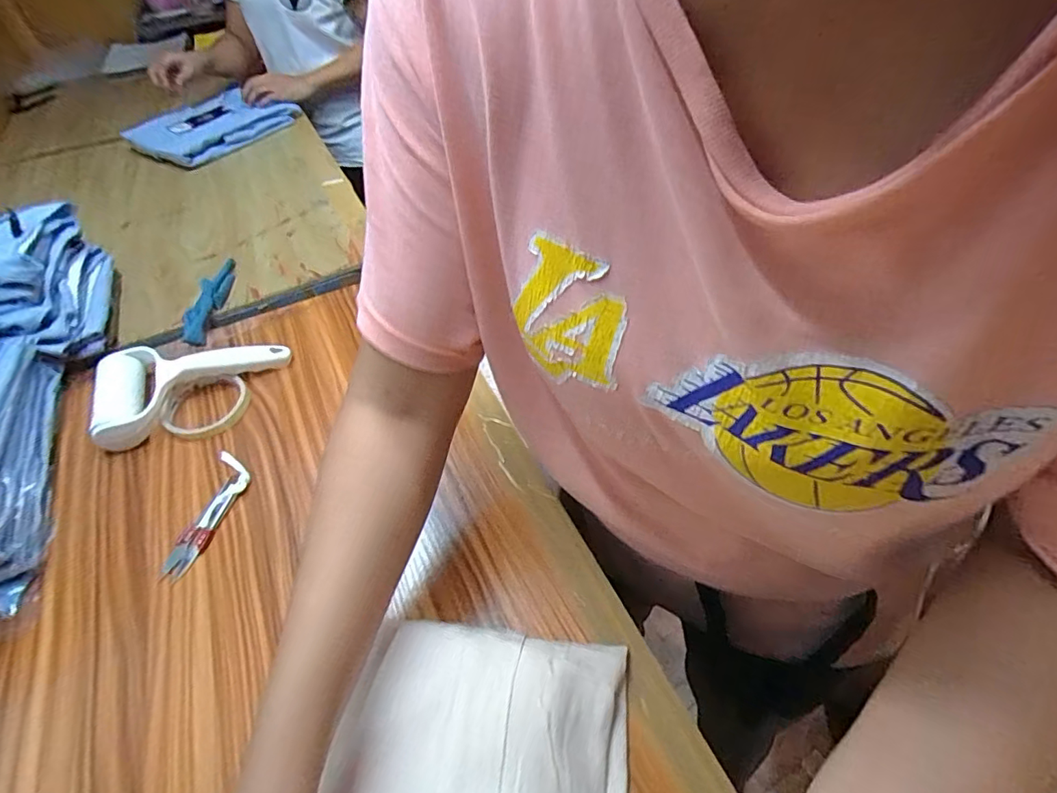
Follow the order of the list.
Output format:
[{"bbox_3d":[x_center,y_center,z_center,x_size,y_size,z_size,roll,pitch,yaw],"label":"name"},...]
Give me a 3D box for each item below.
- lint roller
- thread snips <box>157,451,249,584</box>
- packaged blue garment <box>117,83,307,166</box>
[{"bbox_3d":[-0.380,-0.030,0.554,0.187,0.044,0.104,-37,56,-25],"label":"lint roller"},{"bbox_3d":[-0.287,0.103,0.459,0.041,0.010,0.123,-1,49,3],"label":"thread snips"},{"bbox_3d":[-0.638,-0.553,1.017,0.231,0.047,0.272,31,58,27],"label":"packaged blue garment"}]

